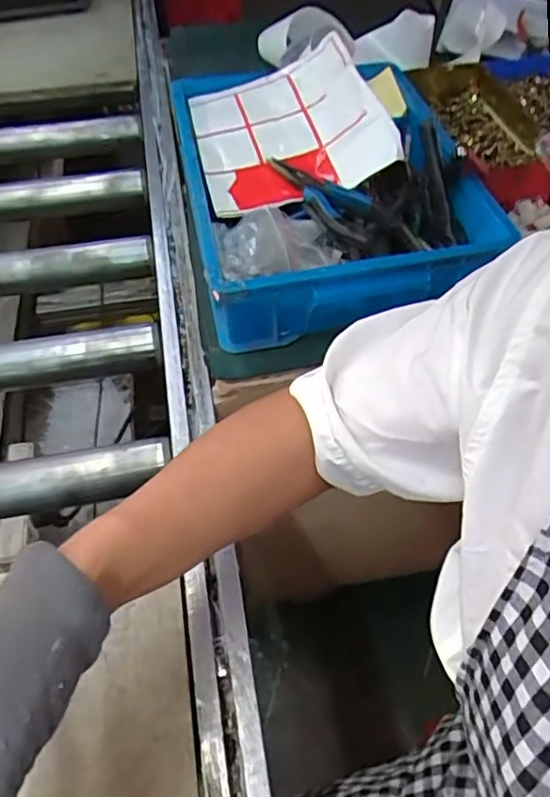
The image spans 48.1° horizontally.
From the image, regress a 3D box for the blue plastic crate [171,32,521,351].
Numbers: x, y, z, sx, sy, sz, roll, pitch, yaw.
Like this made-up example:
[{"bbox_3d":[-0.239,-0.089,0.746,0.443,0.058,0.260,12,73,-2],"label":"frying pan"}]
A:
[{"bbox_3d":[0.052,-0.238,0.649,0.284,0.103,0.372,-9,52,-8],"label":"blue plastic crate"}]

